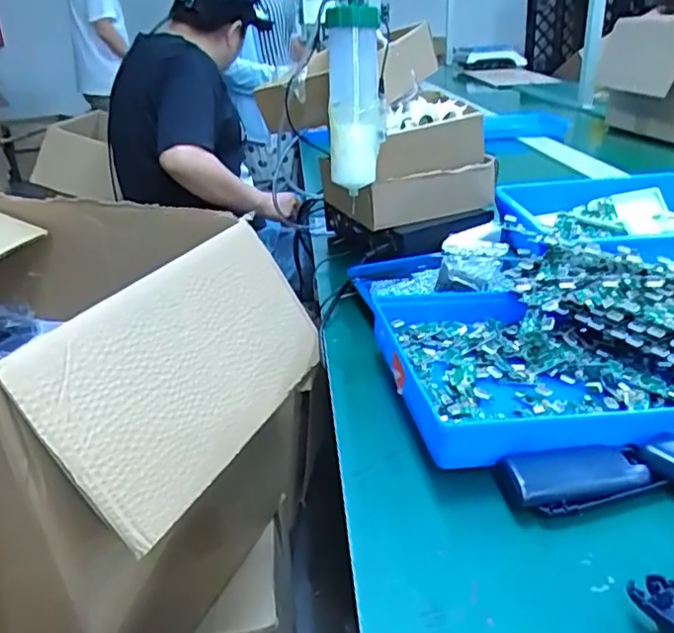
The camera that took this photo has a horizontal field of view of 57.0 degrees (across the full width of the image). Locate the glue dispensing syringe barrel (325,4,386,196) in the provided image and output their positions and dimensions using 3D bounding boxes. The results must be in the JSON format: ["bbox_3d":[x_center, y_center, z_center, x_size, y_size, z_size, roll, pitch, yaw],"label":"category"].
[{"bbox_3d":[0.021,-0.255,0.729,0.065,0.191,0.073,-2,26,3],"label":"glue dispensing syringe barrel"}]

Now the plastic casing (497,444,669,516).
[{"bbox_3d":[0.173,0.119,0.447,0.105,0.027,0.045,-8,25,-4],"label":"plastic casing"}]

